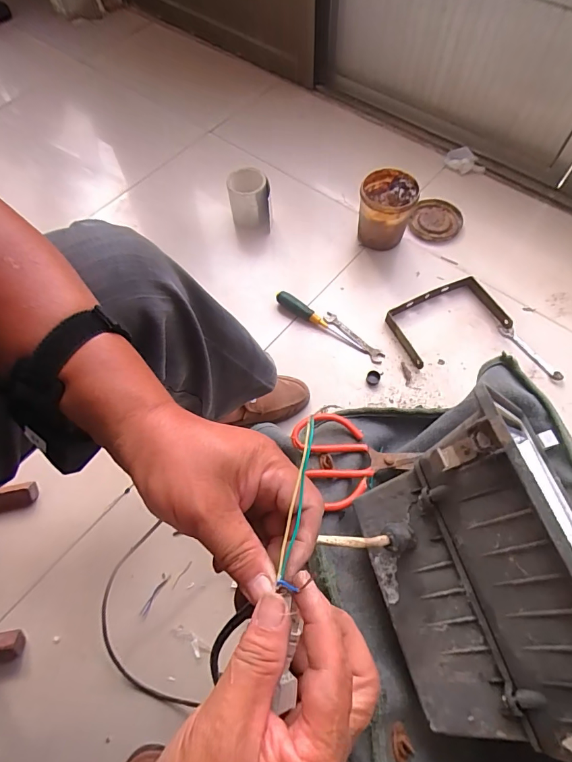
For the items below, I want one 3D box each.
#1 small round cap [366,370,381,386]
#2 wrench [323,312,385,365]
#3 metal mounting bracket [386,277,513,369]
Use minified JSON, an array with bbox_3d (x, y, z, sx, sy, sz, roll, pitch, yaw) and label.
[{"bbox_3d":[0.178,-0.007,0.828,0.028,0.014,0.032,14,67,9],"label":"small round cap"},{"bbox_3d":[0.145,-0.094,0.868,0.029,0.008,0.161,-41,70,-14],"label":"wrench"},{"bbox_3d":[0.340,-0.133,0.854,0.226,0.020,0.148,-23,66,-7],"label":"metal mounting bracket"}]

